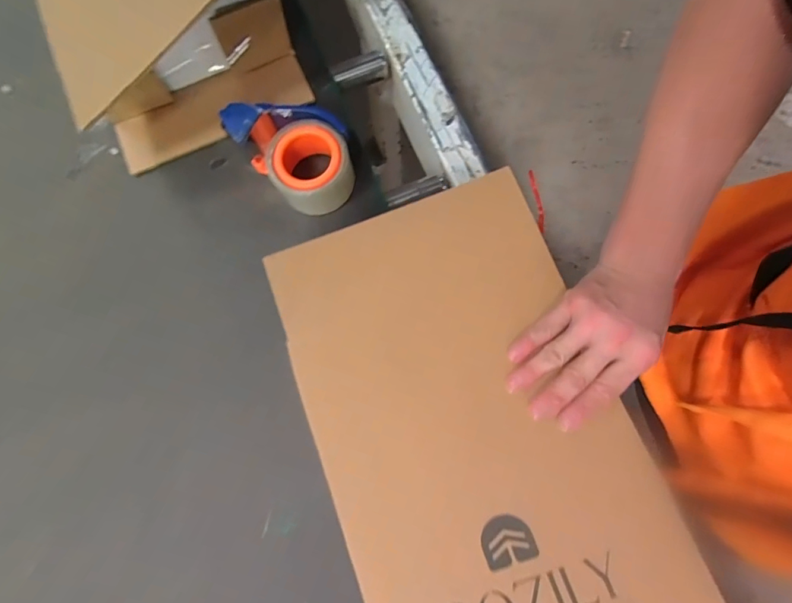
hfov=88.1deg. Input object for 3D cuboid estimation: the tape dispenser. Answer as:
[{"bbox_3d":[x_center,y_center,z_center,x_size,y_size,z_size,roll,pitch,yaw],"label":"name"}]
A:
[{"bbox_3d":[-0.109,-0.165,0.469,0.091,0.085,0.138,-41,80,-7],"label":"tape dispenser"}]

